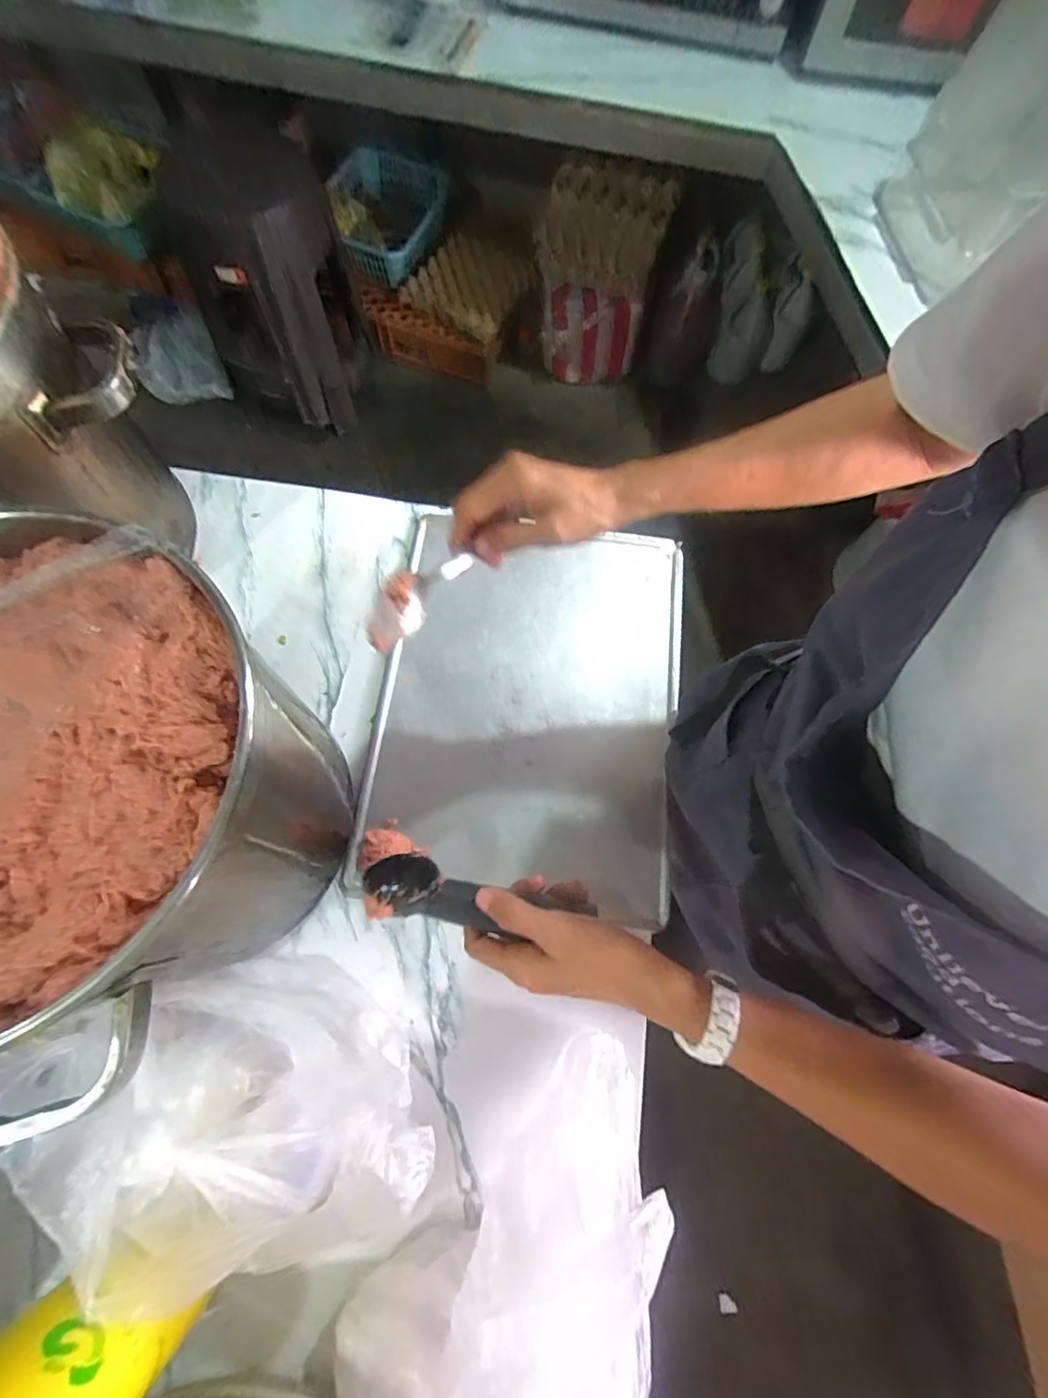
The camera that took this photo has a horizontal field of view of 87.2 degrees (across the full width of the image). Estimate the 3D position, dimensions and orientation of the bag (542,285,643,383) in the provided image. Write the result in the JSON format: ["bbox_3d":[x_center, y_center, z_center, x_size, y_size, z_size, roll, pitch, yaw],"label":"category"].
[{"bbox_3d":[0.201,-1.061,1.608,0.271,0.255,0.080,-9,72,-5],"label":"bag"}]

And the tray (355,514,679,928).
[{"bbox_3d":[0.008,-0.006,0.624,0.314,0.027,0.425,7,72,0],"label":"tray"}]

